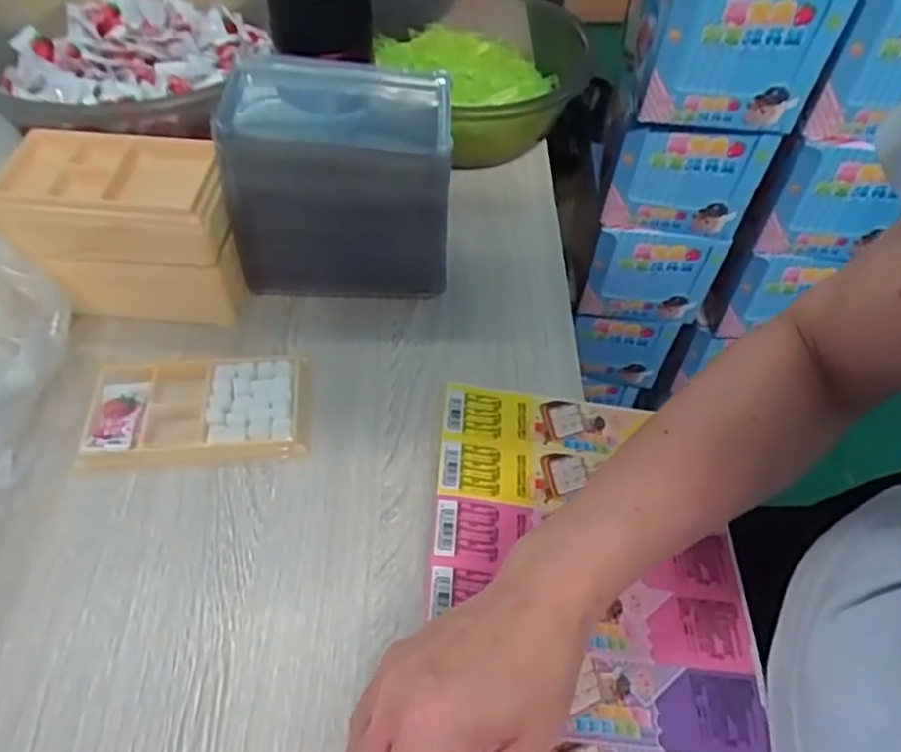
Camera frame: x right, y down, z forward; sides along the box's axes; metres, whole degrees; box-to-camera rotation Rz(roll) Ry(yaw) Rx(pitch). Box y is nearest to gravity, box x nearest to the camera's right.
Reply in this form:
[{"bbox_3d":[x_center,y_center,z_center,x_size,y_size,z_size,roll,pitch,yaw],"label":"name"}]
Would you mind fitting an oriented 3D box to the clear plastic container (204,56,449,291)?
[{"bbox_3d":[-0.072,-0.125,0.476,0.141,0.134,0.086,3,50,0],"label":"clear plastic container"}]

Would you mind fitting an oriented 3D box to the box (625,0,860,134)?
[{"bbox_3d":[0.248,-0.317,0.628,0.144,0.131,0.123,2,51,-2],"label":"box"}]

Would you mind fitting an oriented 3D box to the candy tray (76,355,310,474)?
[{"bbox_3d":[-0.155,0.021,0.433,0.128,0.013,0.075,-3,50,-5],"label":"candy tray"}]

